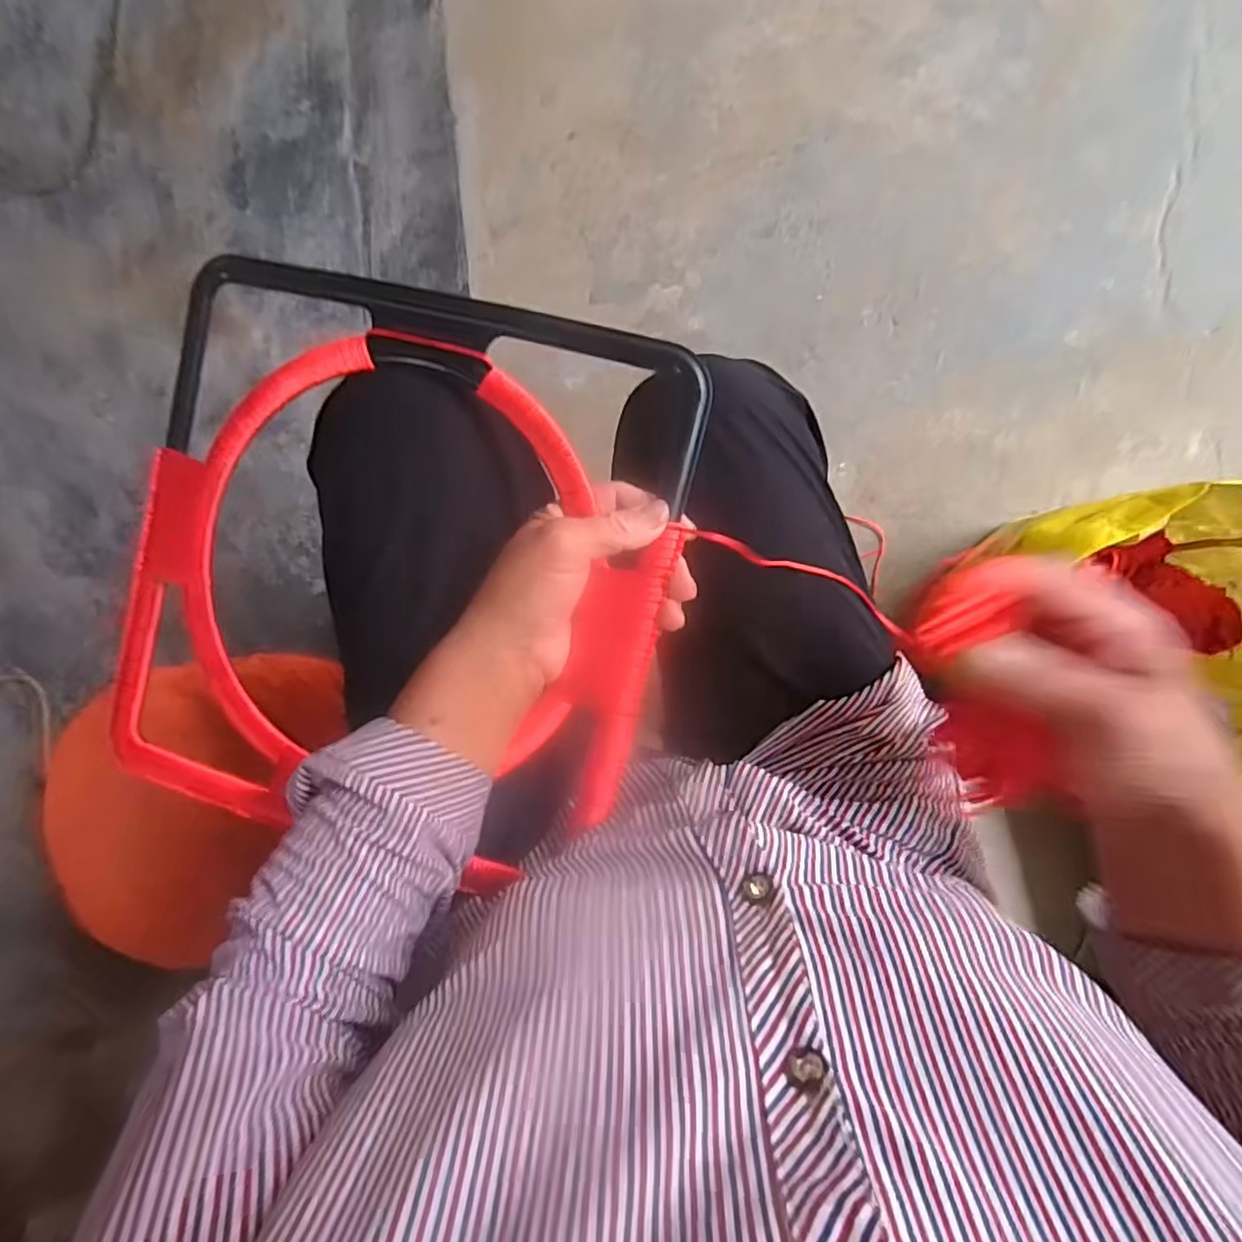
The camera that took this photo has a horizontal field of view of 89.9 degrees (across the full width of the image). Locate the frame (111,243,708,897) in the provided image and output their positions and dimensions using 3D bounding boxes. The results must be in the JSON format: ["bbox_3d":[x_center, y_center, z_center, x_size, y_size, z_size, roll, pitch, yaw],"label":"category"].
[{"bbox_3d":[-0.137,-0.024,0.365,0.323,0.030,0.322,14,94,5],"label":"frame"}]

